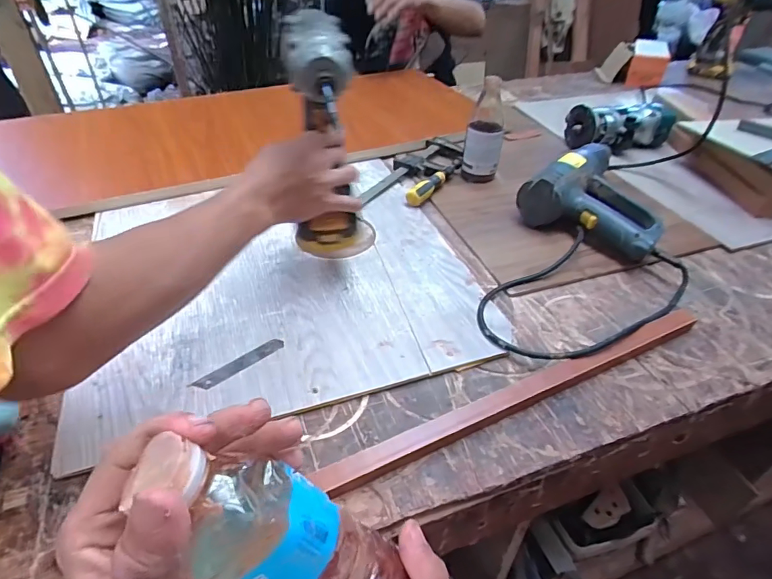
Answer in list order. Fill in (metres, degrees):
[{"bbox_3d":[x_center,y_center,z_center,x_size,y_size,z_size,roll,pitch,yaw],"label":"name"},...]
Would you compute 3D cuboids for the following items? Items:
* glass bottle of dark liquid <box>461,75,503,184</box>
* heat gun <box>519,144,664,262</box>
[{"bbox_3d":[0.169,-0.264,0.811,0.063,0.166,0.052,8,42,6],"label":"glass bottle of dark liquid"},{"bbox_3d":[0.349,-0.148,0.752,0.196,0.079,0.232,31,49,28],"label":"heat gun"}]

